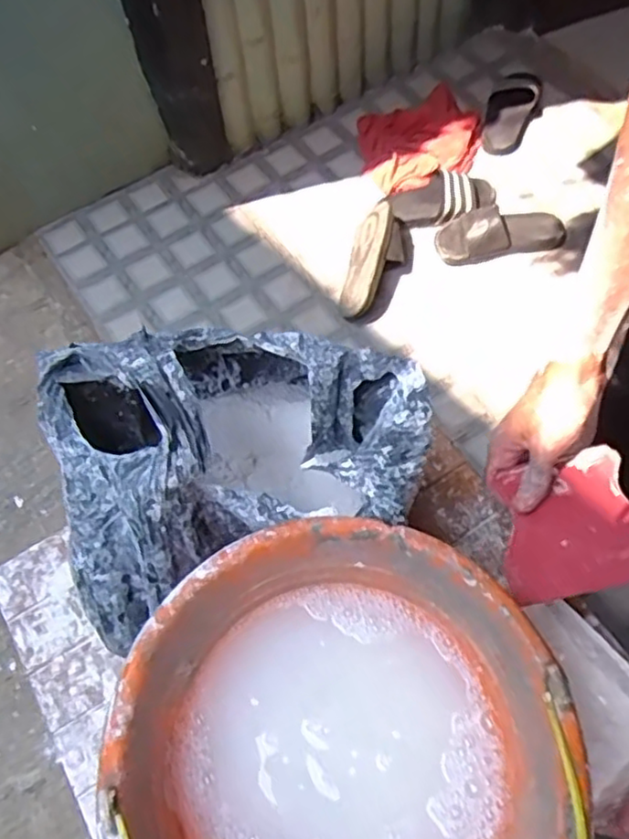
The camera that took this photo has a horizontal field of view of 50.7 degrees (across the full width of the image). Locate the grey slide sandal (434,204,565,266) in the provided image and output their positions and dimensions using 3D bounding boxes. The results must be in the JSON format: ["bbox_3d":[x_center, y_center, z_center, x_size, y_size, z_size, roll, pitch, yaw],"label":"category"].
[{"bbox_3d":[0.384,-0.397,1.357,0.274,0.059,0.122,-11,62,-4],"label":"grey slide sandal"}]

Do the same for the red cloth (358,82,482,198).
[{"bbox_3d":[0.242,-0.637,1.499,0.276,0.037,0.247,-18,63,-7],"label":"red cloth"}]

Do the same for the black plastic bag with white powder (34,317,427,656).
[{"bbox_3d":[-0.069,0.030,0.506,0.284,0.212,0.187,-18,65,-8],"label":"black plastic bag with white powder"}]

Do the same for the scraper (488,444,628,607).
[{"bbox_3d":[0.201,0.083,0.520,0.115,0.007,0.103,-18,60,8],"label":"scraper"}]

